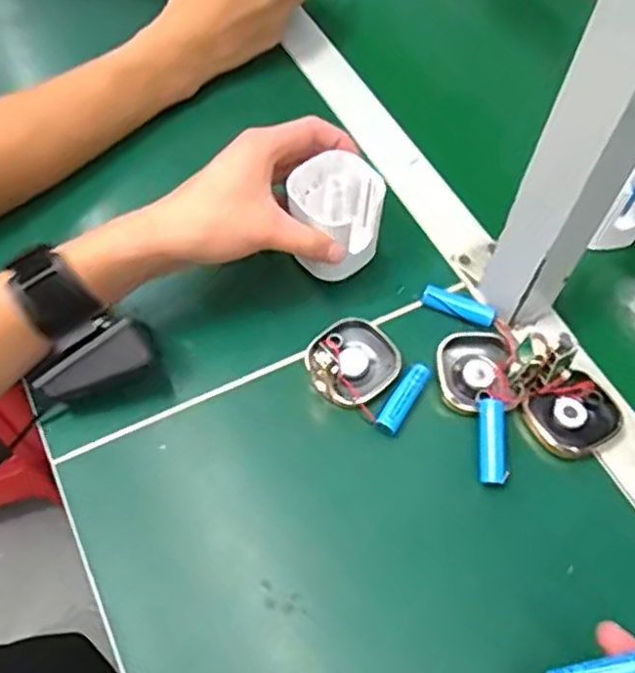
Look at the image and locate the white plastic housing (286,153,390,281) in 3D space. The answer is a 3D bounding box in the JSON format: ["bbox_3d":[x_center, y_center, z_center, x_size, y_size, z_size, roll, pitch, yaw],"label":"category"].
[{"bbox_3d":[0.013,-0.078,0.443,0.058,0.059,0.054,-15,60,-9],"label":"white plastic housing"}]

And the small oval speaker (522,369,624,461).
[{"bbox_3d":[0.161,0.048,0.418,0.055,0.011,0.046,-29,65,-19],"label":"small oval speaker"}]

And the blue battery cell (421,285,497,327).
[{"bbox_3d":[0.096,-0.021,0.457,0.049,0.012,0.016,25,60,10],"label":"blue battery cell"}]

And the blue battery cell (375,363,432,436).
[{"bbox_3d":[0.055,0.039,0.422,0.014,0.011,0.050,30,62,13],"label":"blue battery cell"}]

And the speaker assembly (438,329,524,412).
[{"bbox_3d":[0.101,0.022,0.432,0.049,0.010,0.052,0,59,-4],"label":"speaker assembly"}]

